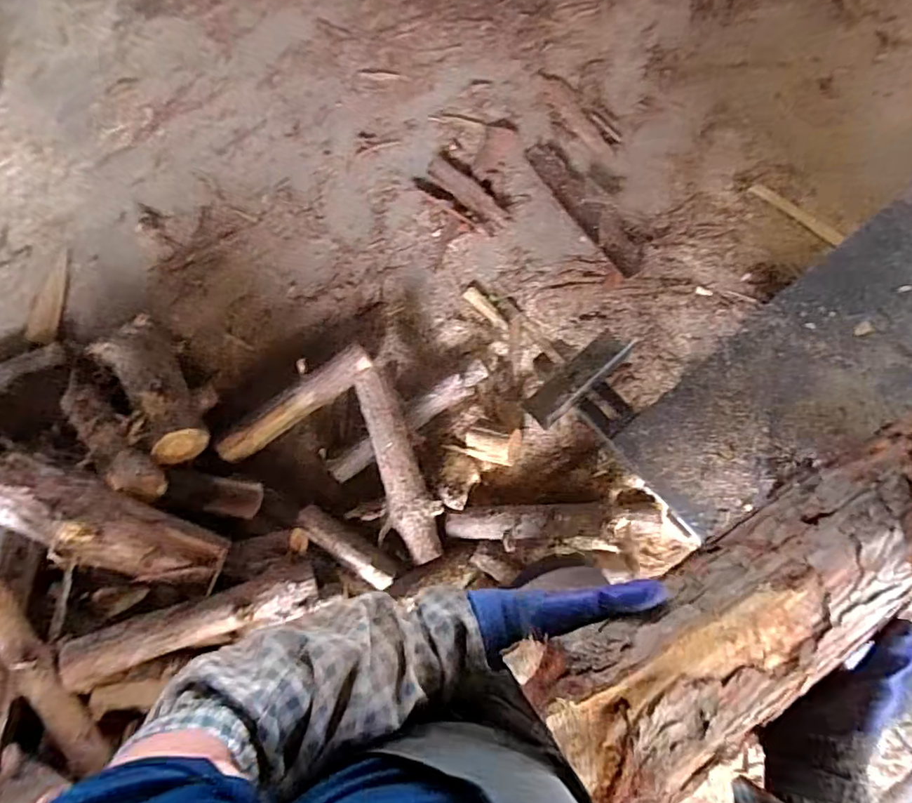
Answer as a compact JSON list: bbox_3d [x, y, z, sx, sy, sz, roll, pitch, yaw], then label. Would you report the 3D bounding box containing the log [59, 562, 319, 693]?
[{"bbox_3d":[-0.537,0.463,1.116,0.487,0.078,0.100,-14,83,-23],"label":"log"}]

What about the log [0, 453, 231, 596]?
[{"bbox_3d":[-0.768,0.289,1.190,0.485,0.158,0.144,29,87,-16],"label":"log"}]

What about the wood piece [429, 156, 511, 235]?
[{"bbox_3d":[0.032,-0.606,1.549,0.070,0.018,0.292,-43,76,1],"label":"wood piece"}]

